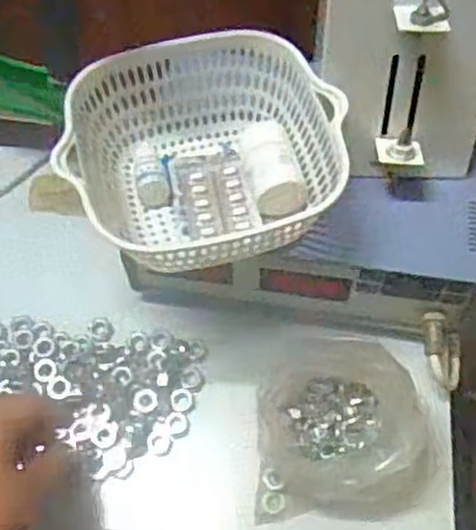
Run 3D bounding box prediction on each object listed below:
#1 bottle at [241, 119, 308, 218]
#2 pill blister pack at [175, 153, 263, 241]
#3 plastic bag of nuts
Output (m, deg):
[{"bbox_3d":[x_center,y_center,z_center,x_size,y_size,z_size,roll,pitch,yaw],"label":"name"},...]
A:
[{"bbox_3d":[0.024,-0.065,0.494,0.034,0.032,0.060,-14,61,-7],"label":"bottle"},{"bbox_3d":[-0.015,-0.052,0.516,0.050,0.008,0.076,-13,57,0],"label":"pill blister pack"},{"bbox_3d":[0.077,0.109,0.502,0.123,0.072,0.108,2,60,2],"label":"plastic bag of nuts"}]

